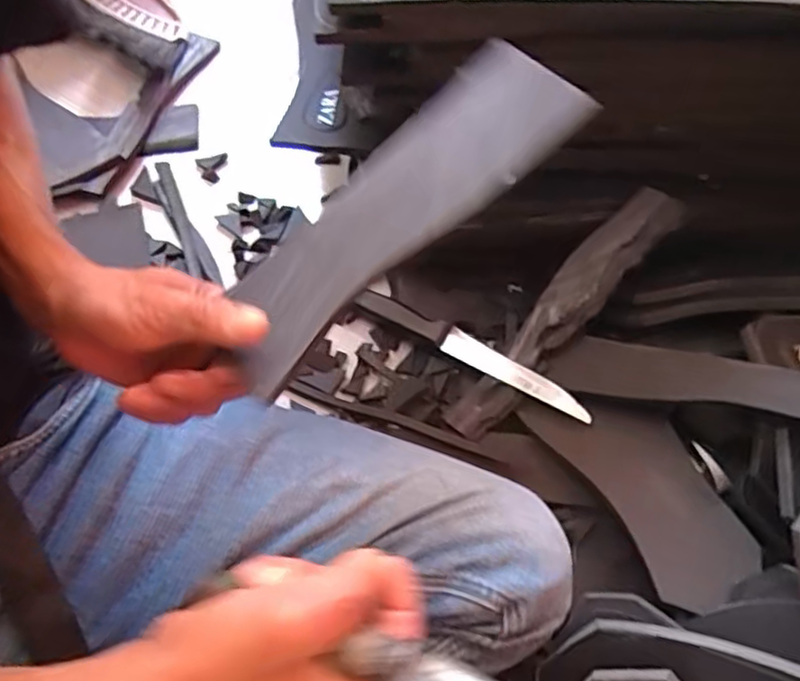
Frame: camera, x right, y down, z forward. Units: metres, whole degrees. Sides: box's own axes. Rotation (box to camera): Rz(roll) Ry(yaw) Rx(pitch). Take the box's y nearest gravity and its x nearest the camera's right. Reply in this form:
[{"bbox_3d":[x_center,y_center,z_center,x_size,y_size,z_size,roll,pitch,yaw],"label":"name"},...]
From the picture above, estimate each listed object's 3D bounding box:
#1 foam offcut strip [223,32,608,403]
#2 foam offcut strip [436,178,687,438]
[{"bbox_3d":[0.003,-0.074,0.353,0.078,0.027,0.244,39,72,16],"label":"foam offcut strip"},{"bbox_3d":[0.135,-0.023,0.550,0.046,0.022,0.260,41,90,17],"label":"foam offcut strip"}]

